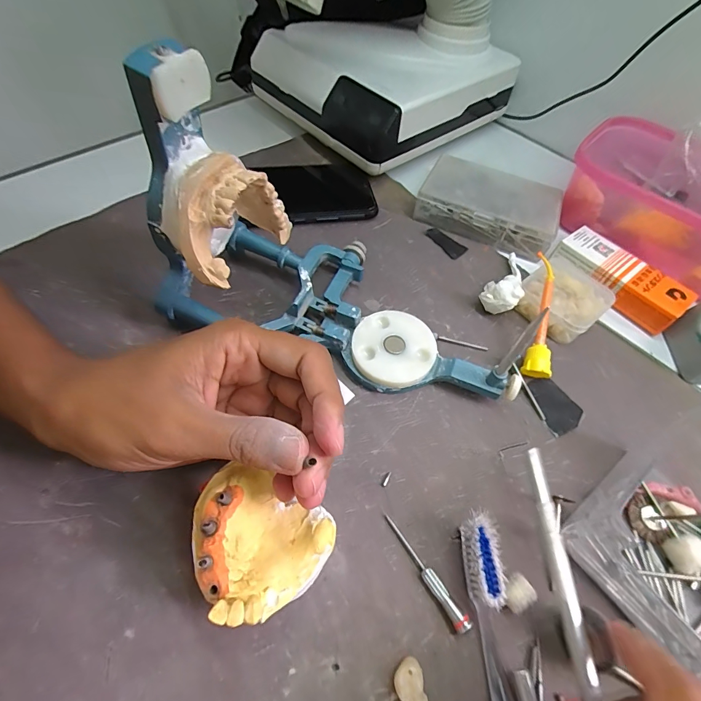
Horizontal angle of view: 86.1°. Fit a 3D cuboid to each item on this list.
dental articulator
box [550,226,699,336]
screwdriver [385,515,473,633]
[{"bbox_3d":[0.004,-0.059,0.210,0.215,0.147,0.100,14,58,5],"label":"dental articulator"},{"bbox_3d":[0.212,-0.057,0.298,0.037,0.024,0.097,-33,66,-21],"label":"box"},{"bbox_3d":[0.037,0.110,0.189,0.007,0.009,0.059,-30,65,-20],"label":"screwdriver"}]

